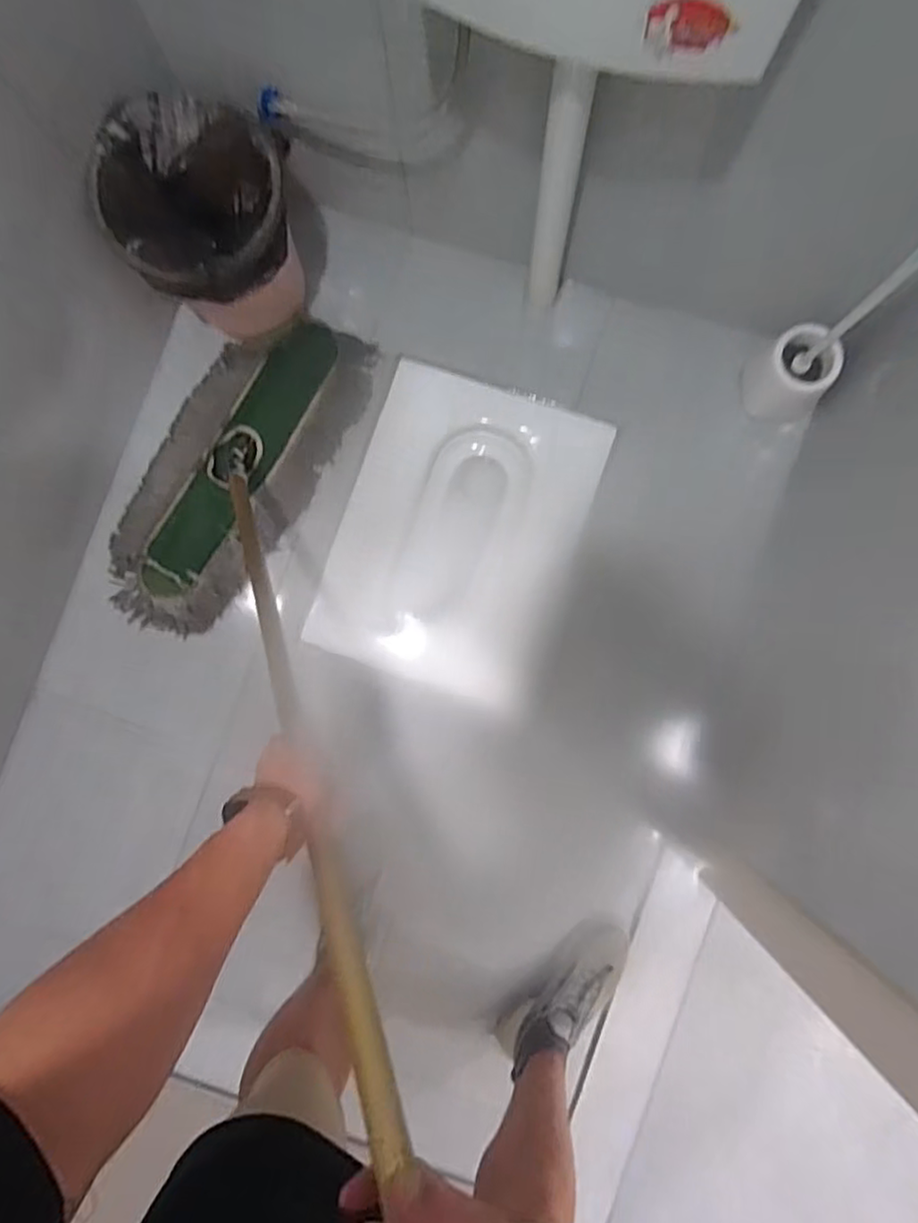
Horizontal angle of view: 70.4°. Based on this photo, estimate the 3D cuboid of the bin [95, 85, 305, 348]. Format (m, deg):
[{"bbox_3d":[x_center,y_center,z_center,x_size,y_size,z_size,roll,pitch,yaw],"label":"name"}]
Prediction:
[{"bbox_3d":[-0.380,-0.588,1.050,0.250,0.303,0.237,0,88,3],"label":"bin"}]

